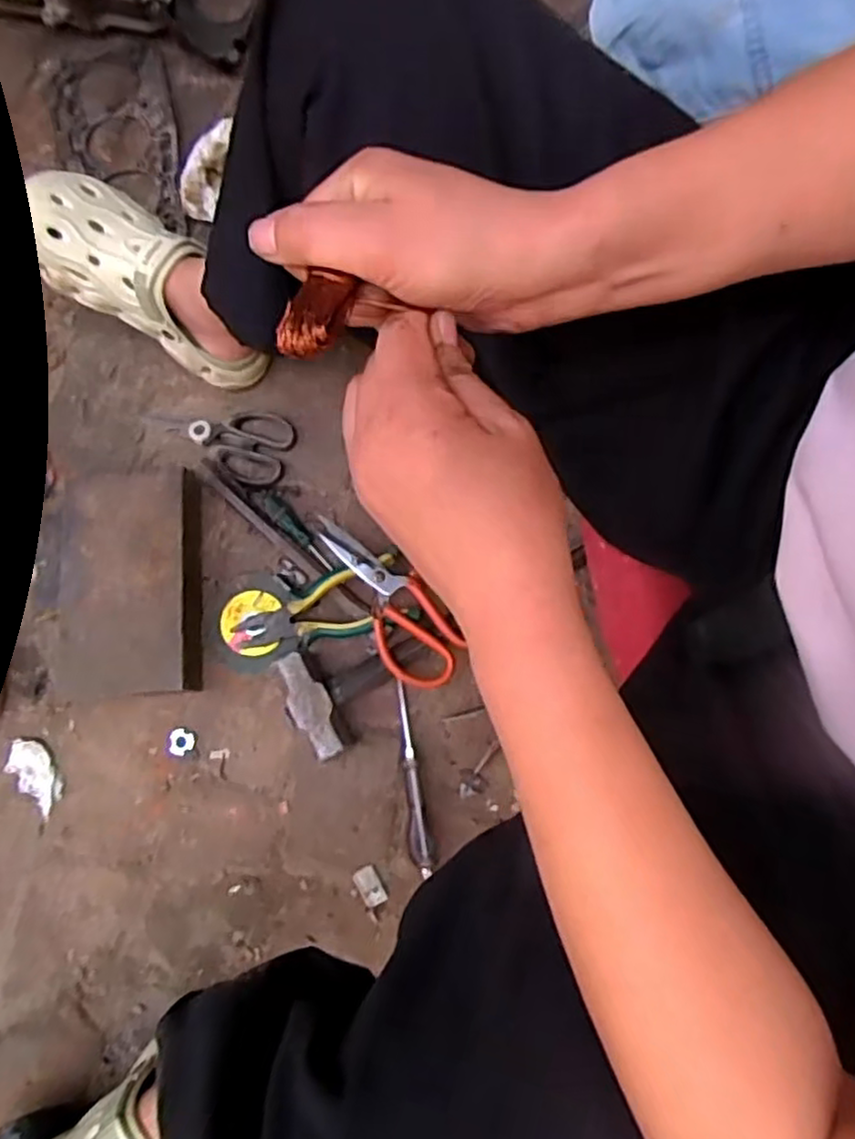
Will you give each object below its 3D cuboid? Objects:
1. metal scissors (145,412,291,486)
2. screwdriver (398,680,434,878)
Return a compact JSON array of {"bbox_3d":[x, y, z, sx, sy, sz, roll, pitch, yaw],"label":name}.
[{"bbox_3d":[-0.227,-0.142,0.782,0.154,0.017,0.079,10,78,3],"label":"metal scissors"},{"bbox_3d":[-0.019,0.206,0.715,0.022,0.029,0.184,-10,78,-2],"label":"screwdriver"}]

